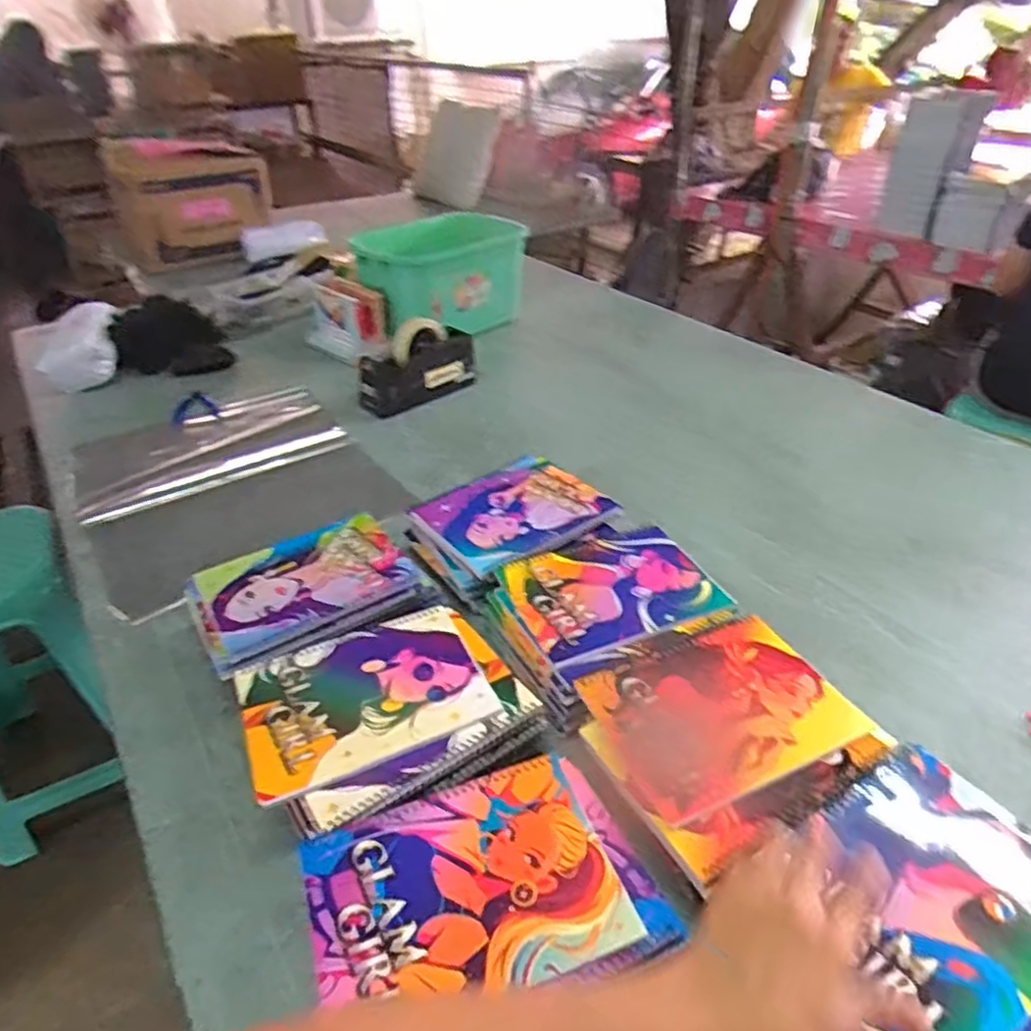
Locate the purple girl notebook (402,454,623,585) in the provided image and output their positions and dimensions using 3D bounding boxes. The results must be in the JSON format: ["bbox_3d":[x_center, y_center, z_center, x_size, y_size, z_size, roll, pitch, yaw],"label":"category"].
[{"bbox_3d":[0.002,-0.007,0.838,0.201,0.014,0.166,-25,42,-28],"label":"purple girl notebook"}]

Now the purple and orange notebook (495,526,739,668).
[{"bbox_3d":[0.096,0.073,0.721,0.195,0.011,0.159,-15,38,-17],"label":"purple and orange notebook"}]

